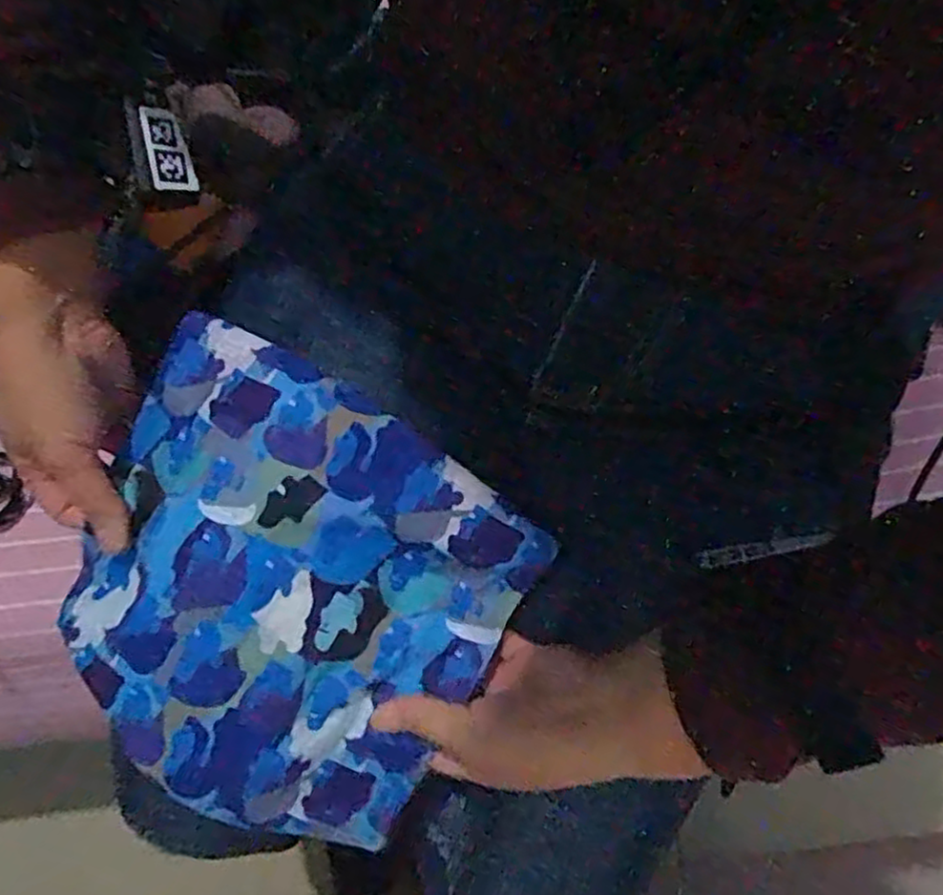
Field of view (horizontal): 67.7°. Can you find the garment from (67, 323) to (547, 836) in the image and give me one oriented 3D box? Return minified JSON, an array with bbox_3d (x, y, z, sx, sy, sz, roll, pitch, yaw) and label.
[{"bbox_3d":[-0.101,0.074,0.372,0.222,0.068,0.205,31,77,7],"label":"garment"}]

